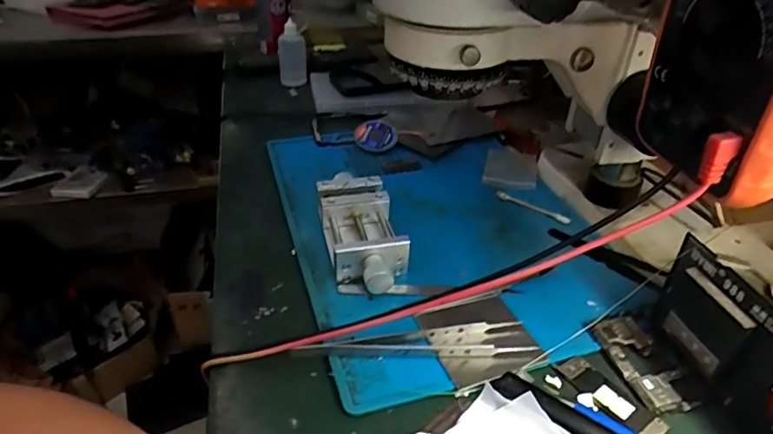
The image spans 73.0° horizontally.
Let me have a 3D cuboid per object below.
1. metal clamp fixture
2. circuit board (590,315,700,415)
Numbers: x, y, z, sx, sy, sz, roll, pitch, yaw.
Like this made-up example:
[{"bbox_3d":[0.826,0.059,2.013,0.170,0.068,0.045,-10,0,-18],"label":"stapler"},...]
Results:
[{"bbox_3d":[-0.020,0.012,0.413,0.057,0.033,0.120,-6,36,-11],"label":"metal clamp fixture"},{"bbox_3d":[0.162,0.092,0.331,0.033,0.006,0.069,-8,36,-14],"label":"circuit board"}]

